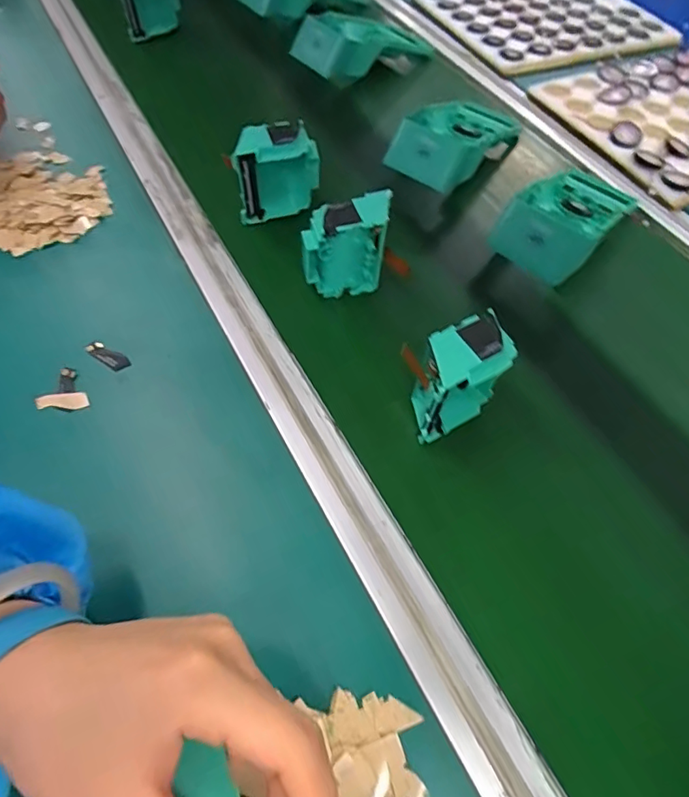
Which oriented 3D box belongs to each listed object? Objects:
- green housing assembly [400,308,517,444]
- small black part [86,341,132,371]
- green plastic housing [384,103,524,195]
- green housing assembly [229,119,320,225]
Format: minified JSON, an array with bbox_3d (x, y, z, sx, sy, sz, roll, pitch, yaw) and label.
[{"bbox_3d":[0.078,-0.015,0.356,0.073,0.071,0.046,-27,63,-17],"label":"green housing assembly"},{"bbox_3d":[-0.186,-0.033,0.396,0.040,0.004,0.014,32,63,16],"label":"small black part"},{"bbox_3d":[0.119,-0.280,0.531,0.090,0.045,0.171,35,64,18],"label":"green plastic housing"},{"bbox_3d":[-0.065,-0.211,0.474,0.082,0.082,0.045,-19,61,-13],"label":"green housing assembly"}]

